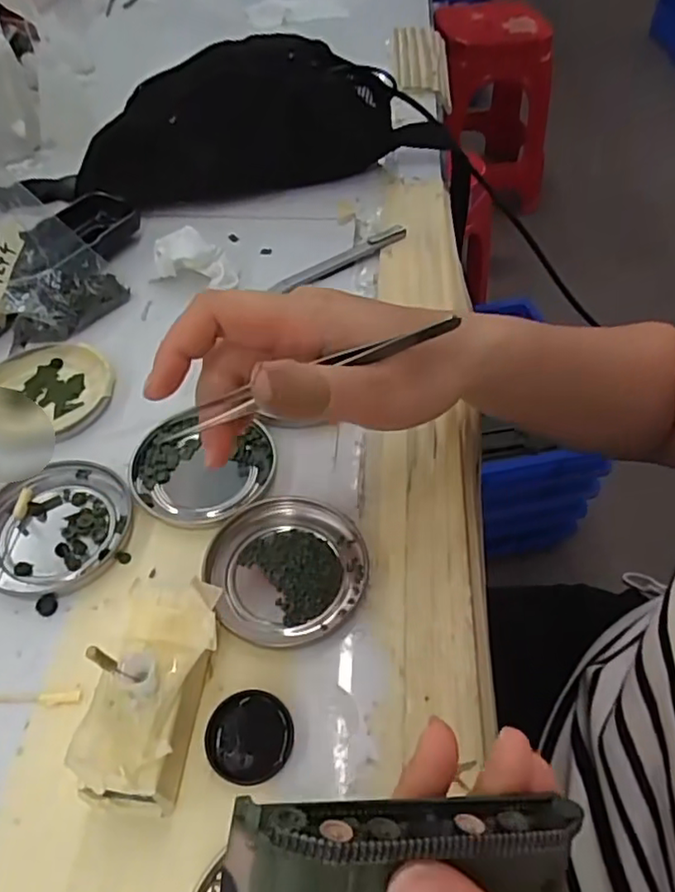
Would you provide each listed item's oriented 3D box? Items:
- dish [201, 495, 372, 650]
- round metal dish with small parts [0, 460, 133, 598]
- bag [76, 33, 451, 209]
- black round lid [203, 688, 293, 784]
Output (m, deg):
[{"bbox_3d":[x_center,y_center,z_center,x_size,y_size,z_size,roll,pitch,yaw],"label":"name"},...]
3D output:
[{"bbox_3d":[-0.025,0.060,0.306,0.077,0.009,0.075,0,51,0],"label":"dish"},{"bbox_3d":[-0.150,0.041,0.325,0.077,0.009,0.075,0,51,0],"label":"round metal dish with small parts"},{"bbox_3d":[-0.064,-0.279,0.524,0.309,0.095,0.081,-5,51,-2],"label":"bag"},{"bbox_3d":[-0.037,0.121,0.259,0.034,0.005,0.035,0,51,0],"label":"black round lid"}]

